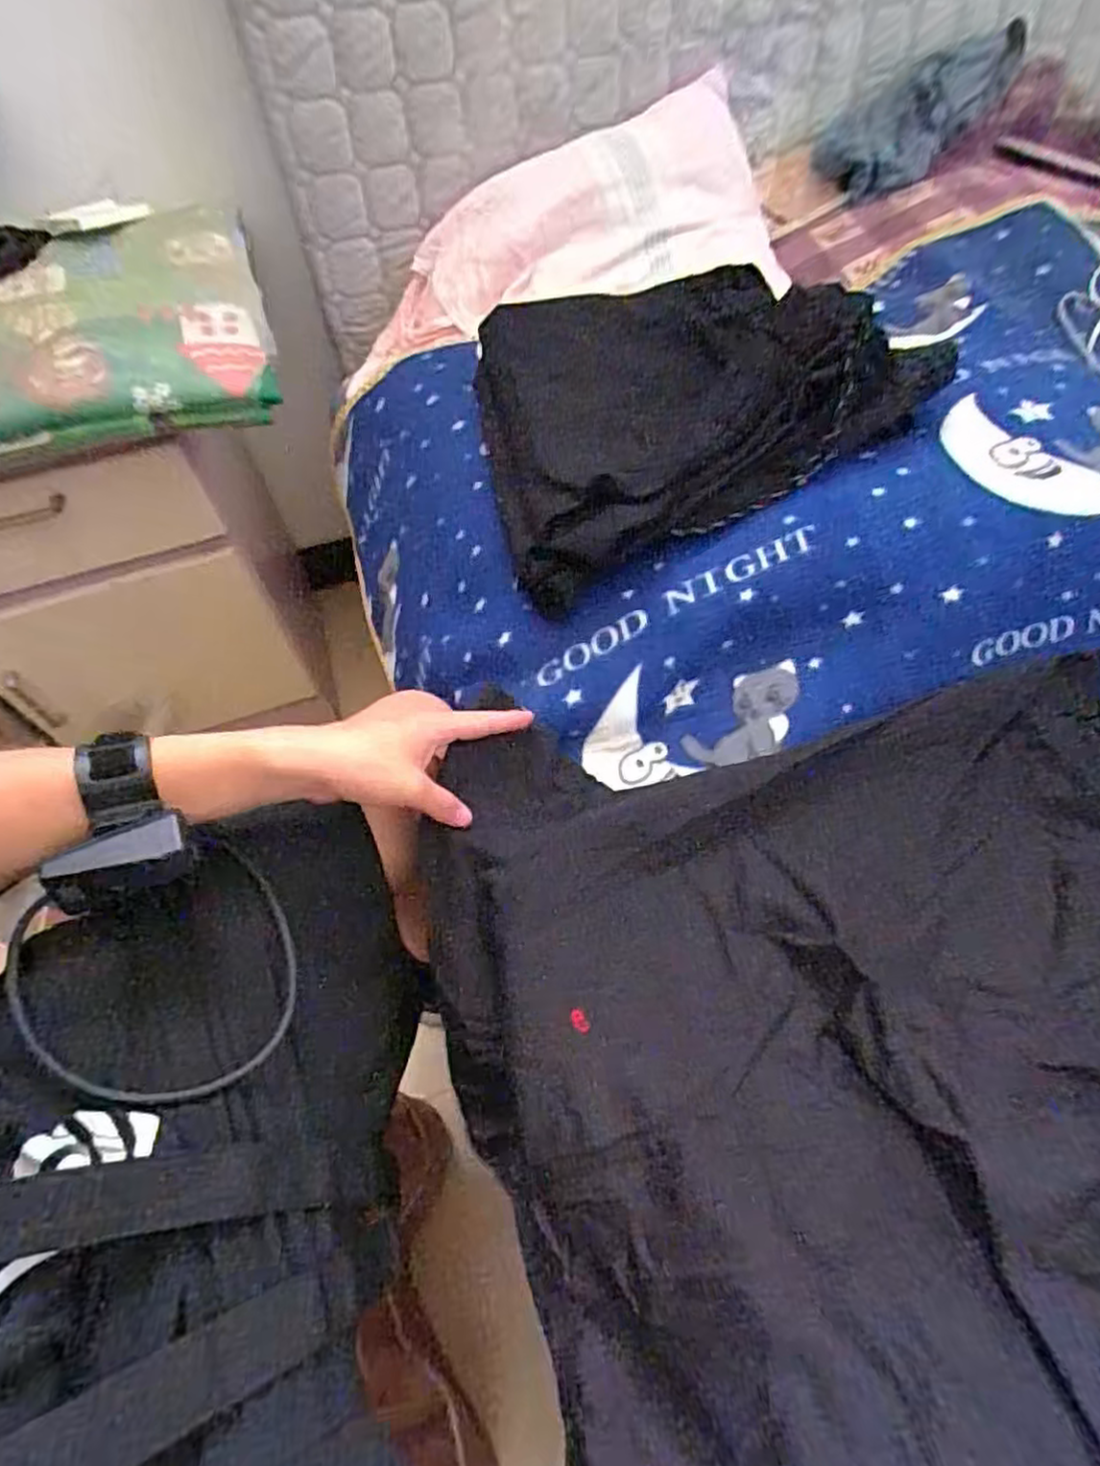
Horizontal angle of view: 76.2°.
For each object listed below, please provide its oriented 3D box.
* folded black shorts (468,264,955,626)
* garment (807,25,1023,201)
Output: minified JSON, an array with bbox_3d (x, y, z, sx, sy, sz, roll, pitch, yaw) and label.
[{"bbox_3d":[0.128,-0.309,0.639,0.382,0.076,0.331,-19,60,12],"label":"folded black shorts"},{"bbox_3d":[0.558,-0.912,1.018,0.351,0.067,0.138,-38,59,2],"label":"garment"}]

